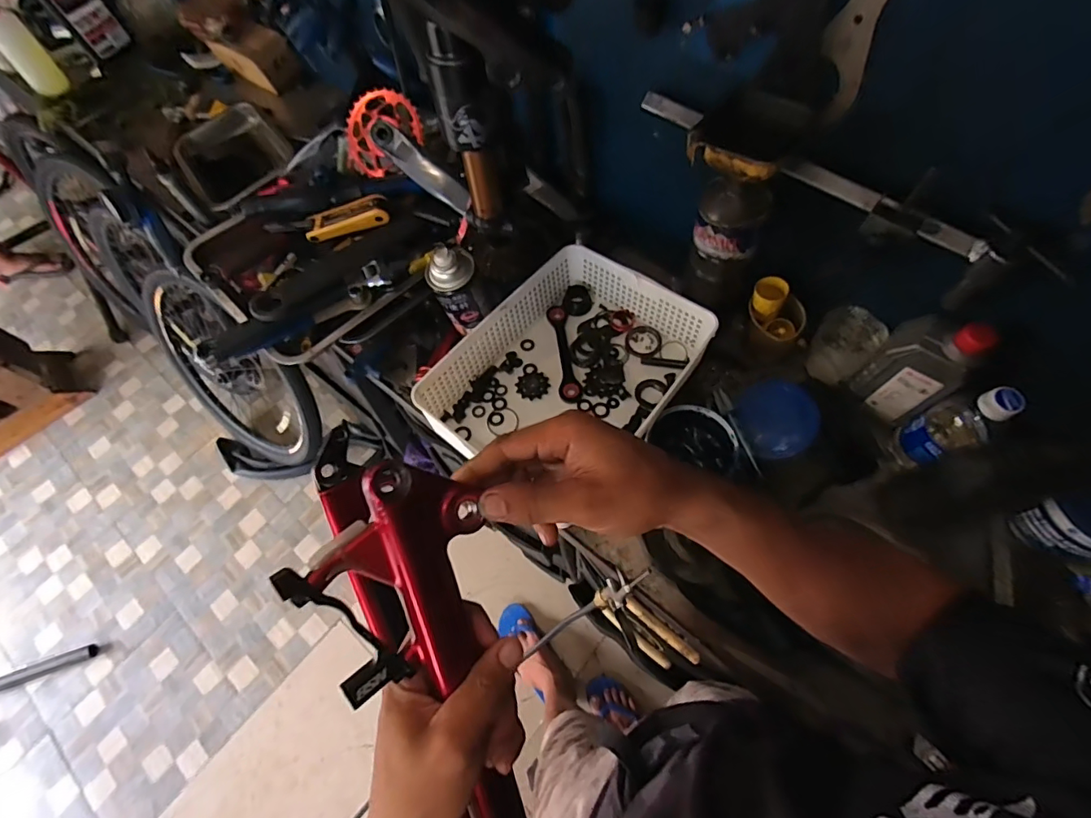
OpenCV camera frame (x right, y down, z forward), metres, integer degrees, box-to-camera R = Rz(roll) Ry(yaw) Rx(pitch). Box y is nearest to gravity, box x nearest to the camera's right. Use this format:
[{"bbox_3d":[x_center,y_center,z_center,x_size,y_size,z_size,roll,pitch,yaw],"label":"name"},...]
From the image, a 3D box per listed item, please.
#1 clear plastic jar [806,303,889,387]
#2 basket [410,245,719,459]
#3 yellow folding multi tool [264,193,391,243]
[{"bbox_3d":[0.378,-0.078,0.639,0.057,0.092,0.071,-36,66,-12],"label":"clear plastic jar"},{"bbox_3d":[0.023,-0.047,0.647,0.241,0.083,0.328,38,73,20],"label":"basket"},{"bbox_3d":[-0.321,-0.277,0.736,0.182,0.033,0.042,-8,64,1],"label":"yellow folding multi tool"}]

